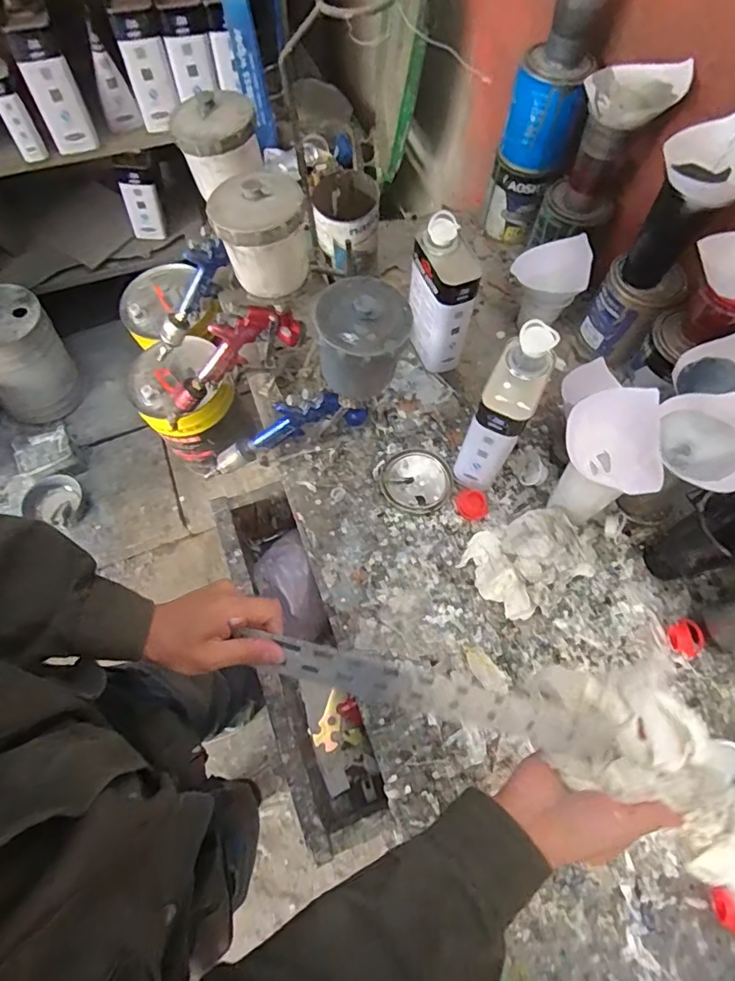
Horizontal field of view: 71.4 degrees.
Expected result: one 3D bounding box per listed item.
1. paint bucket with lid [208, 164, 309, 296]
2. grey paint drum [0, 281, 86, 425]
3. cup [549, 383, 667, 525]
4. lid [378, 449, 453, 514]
[{"bbox_3d":[-0.120,-0.293,0.588,0.101,0.105,0.093,-17,66,-8],"label":"paint bucket with lid"},{"bbox_3d":[-1.078,-0.417,1.600,0.269,0.354,0.274,-36,70,-15],"label":"grey paint drum"},{"bbox_3d":[0.280,-0.035,0.628,0.100,0.160,0.107,0,65,0],"label":"cup"},{"bbox_3d":[0.069,-0.014,0.710,0.097,0.007,0.094,0,65,0],"label":"lid"}]

